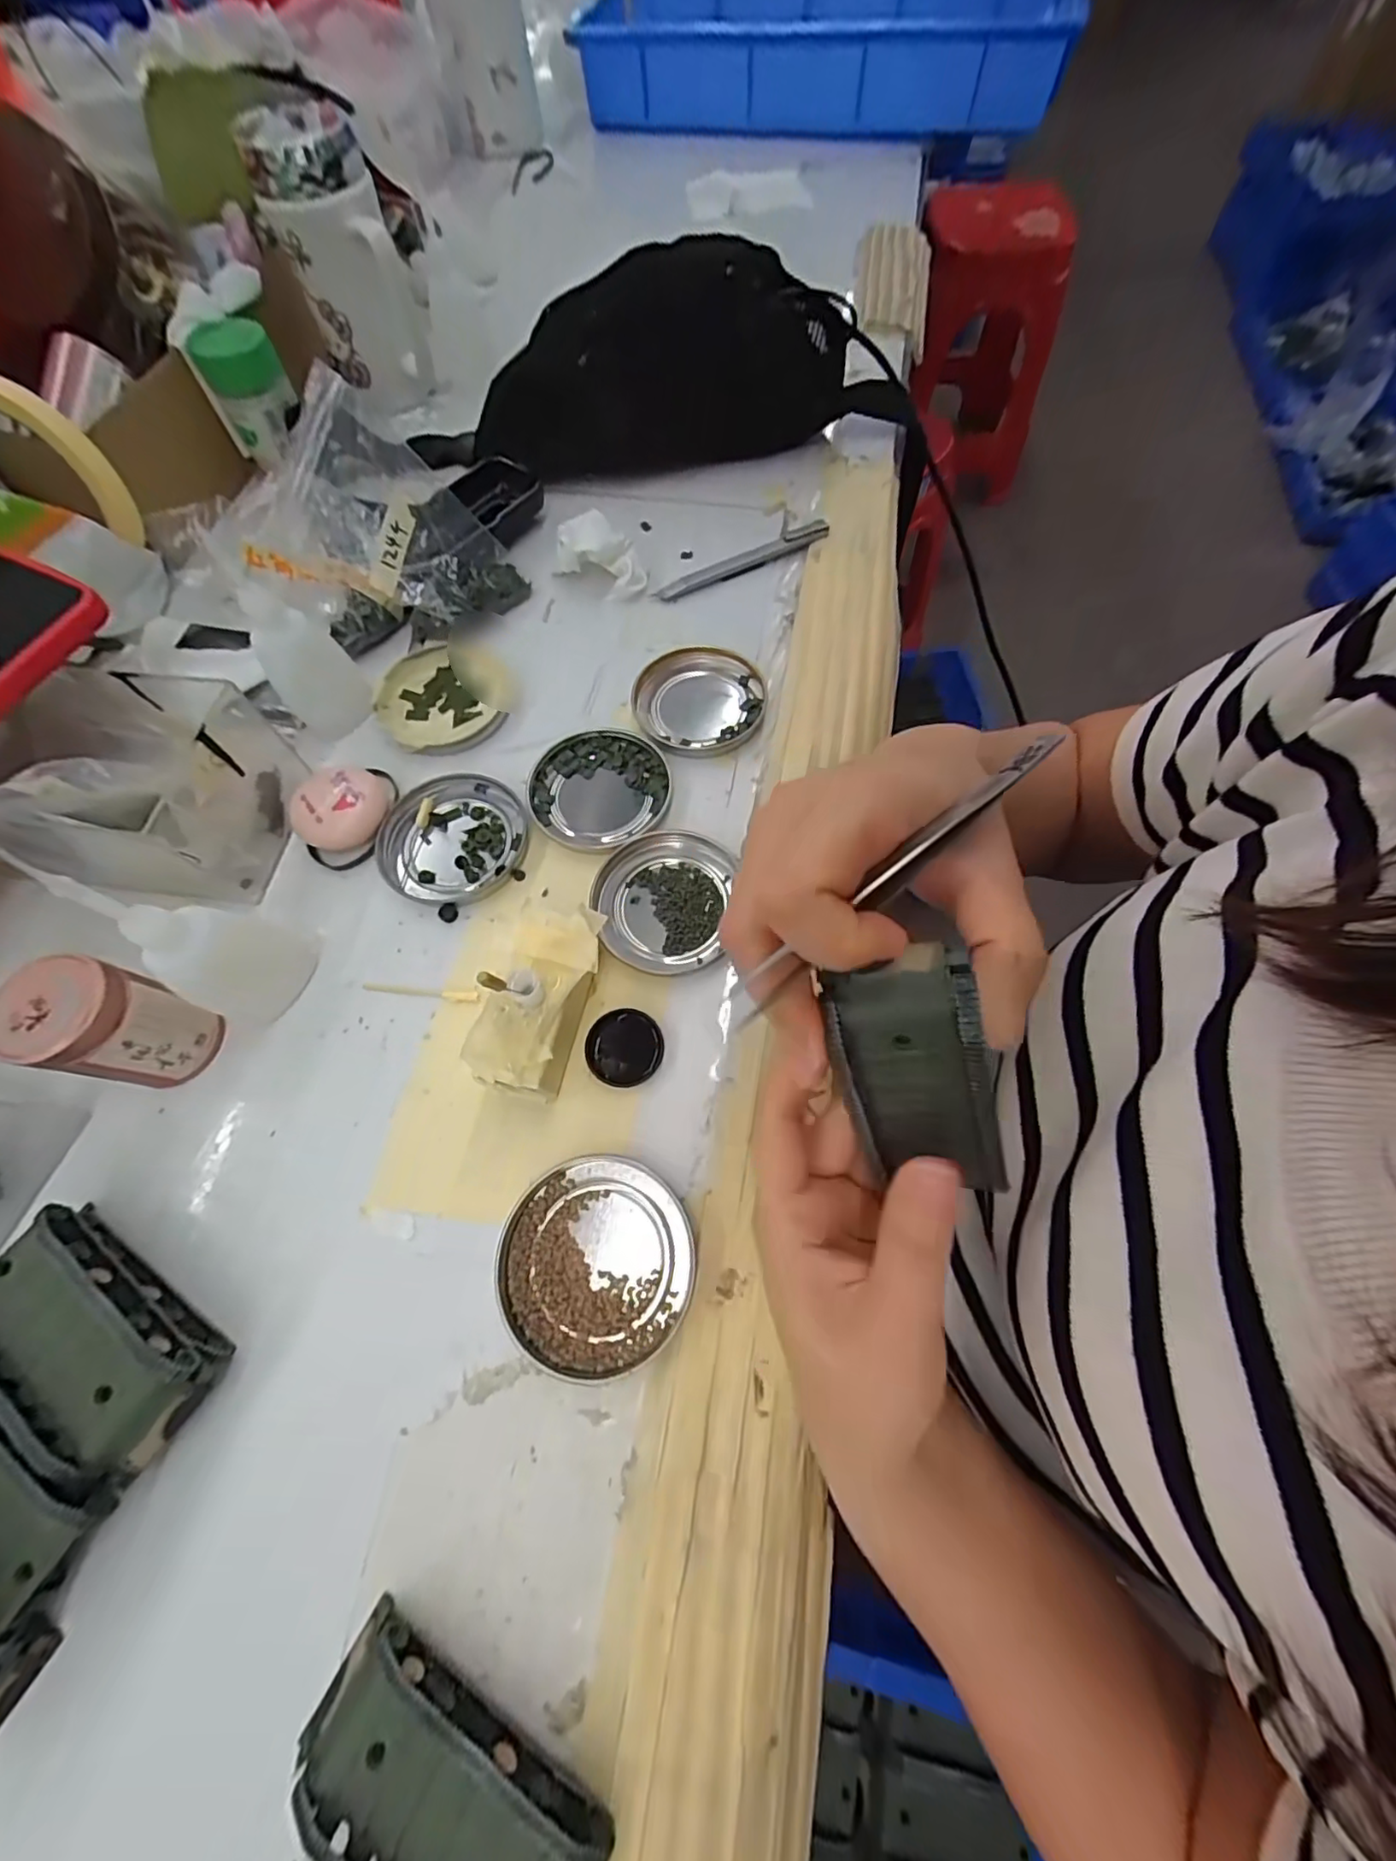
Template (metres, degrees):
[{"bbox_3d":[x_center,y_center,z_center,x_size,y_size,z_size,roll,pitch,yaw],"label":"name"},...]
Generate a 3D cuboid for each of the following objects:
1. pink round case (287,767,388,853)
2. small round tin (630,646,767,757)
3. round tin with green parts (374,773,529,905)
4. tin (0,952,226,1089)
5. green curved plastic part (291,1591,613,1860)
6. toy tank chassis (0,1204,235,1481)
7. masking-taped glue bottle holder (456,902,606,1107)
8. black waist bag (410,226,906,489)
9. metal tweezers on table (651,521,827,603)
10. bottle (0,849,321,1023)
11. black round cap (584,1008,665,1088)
[{"bbox_3d":[-0.194,-0.068,0.324,0.044,0.023,0.049,9,67,4],"label":"pink round case"},{"bbox_3d":[0.000,-0.138,0.358,0.077,0.007,0.078,0,67,0],"label":"small round tin"},{"bbox_3d":[-0.135,-0.051,0.325,0.079,0.008,0.076,0,67,0],"label":"round tin with green parts"},{"bbox_3d":[-0.251,0.041,0.259,0.041,0.063,0.042,0,67,0],"label":"tin"},{"bbox_3d":[-0.081,0.270,0.181,0.096,0.019,0.047,28,70,11],"label":"green curved plastic part"},{"bbox_3d":[-0.232,0.155,0.225,0.096,0.035,0.046,35,71,14],"label":"toy tank chassis"},{"bbox_3d":[-0.068,0.032,0.270,0.040,0.041,0.085,11,68,5],"label":"masking-taped glue bottle holder"},{"bbox_3d":[-0.027,-0.409,0.425,0.349,0.095,0.081,-11,68,-4],"label":"black waist bag"},{"bbox_3d":[0.031,-0.252,0.403,0.128,0.011,0.015,-24,69,-10],"label":"metal tweezers on table"},{"bbox_3d":[-0.210,0.003,0.250,0.039,0.109,0.046,28,70,11],"label":"bottle"},{"bbox_3d":[-0.034,0.055,0.279,0.035,0.004,0.035,0,67,0],"label":"black round cap"}]

